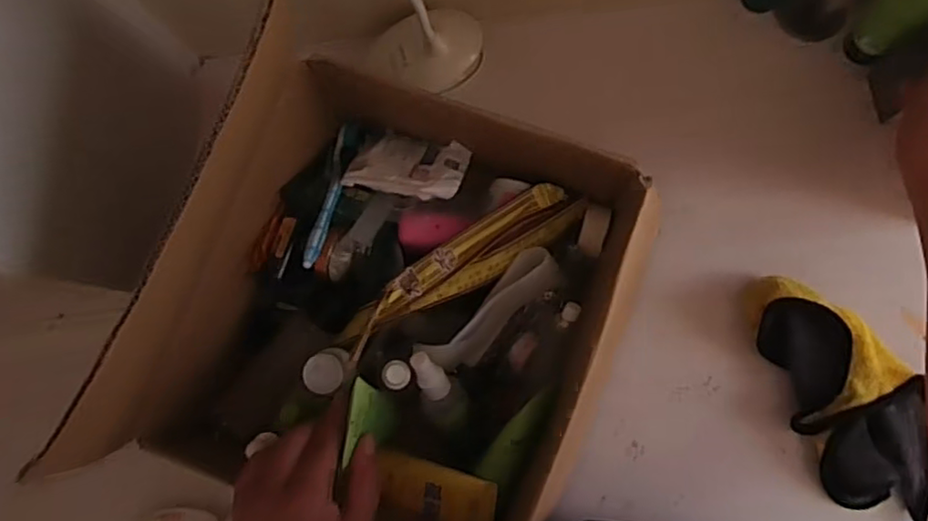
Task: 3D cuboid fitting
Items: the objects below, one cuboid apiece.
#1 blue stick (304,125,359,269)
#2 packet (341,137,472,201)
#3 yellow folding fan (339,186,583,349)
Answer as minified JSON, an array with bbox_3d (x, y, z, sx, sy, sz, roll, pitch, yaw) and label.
[{"bbox_3d":[-0.112,-0.062,0.552,0.015,0.017,0.178,0,47,4],"label":"blue stick"},{"bbox_3d":[-0.046,-0.084,0.554,0.096,0.020,0.080,10,42,7],"label":"packet"},{"bbox_3d":[-0.003,0.003,0.527,0.218,0.020,0.041,-34,80,-2],"label":"yellow folding fan"}]

